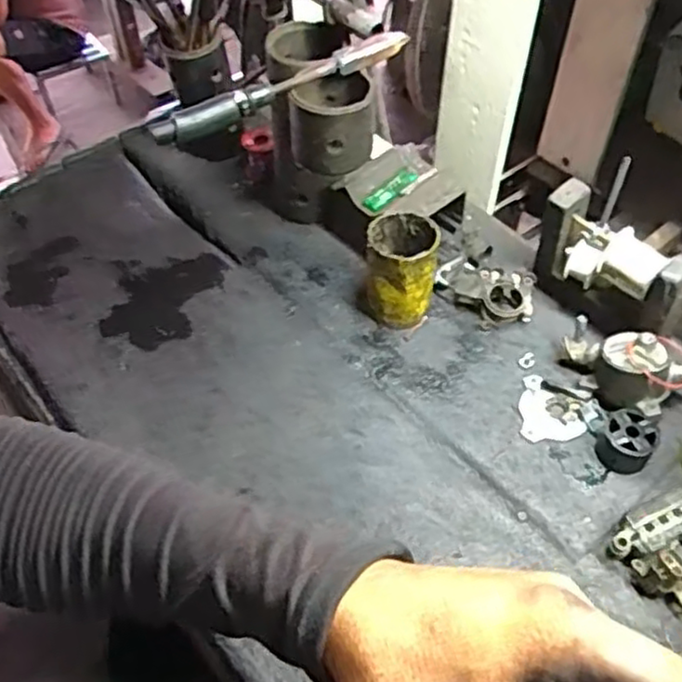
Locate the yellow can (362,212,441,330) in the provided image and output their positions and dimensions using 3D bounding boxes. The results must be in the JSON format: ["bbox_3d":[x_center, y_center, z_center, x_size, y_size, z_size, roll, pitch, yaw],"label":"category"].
[{"bbox_3d":[0.066,-0.077,0.808,0.076,0.115,0.077,0,51,0],"label":"yellow can"}]

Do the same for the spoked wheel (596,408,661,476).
[{"bbox_3d":[0.283,0.095,0.706,0.049,0.034,0.053,0,51,0],"label":"spoked wheel"}]

